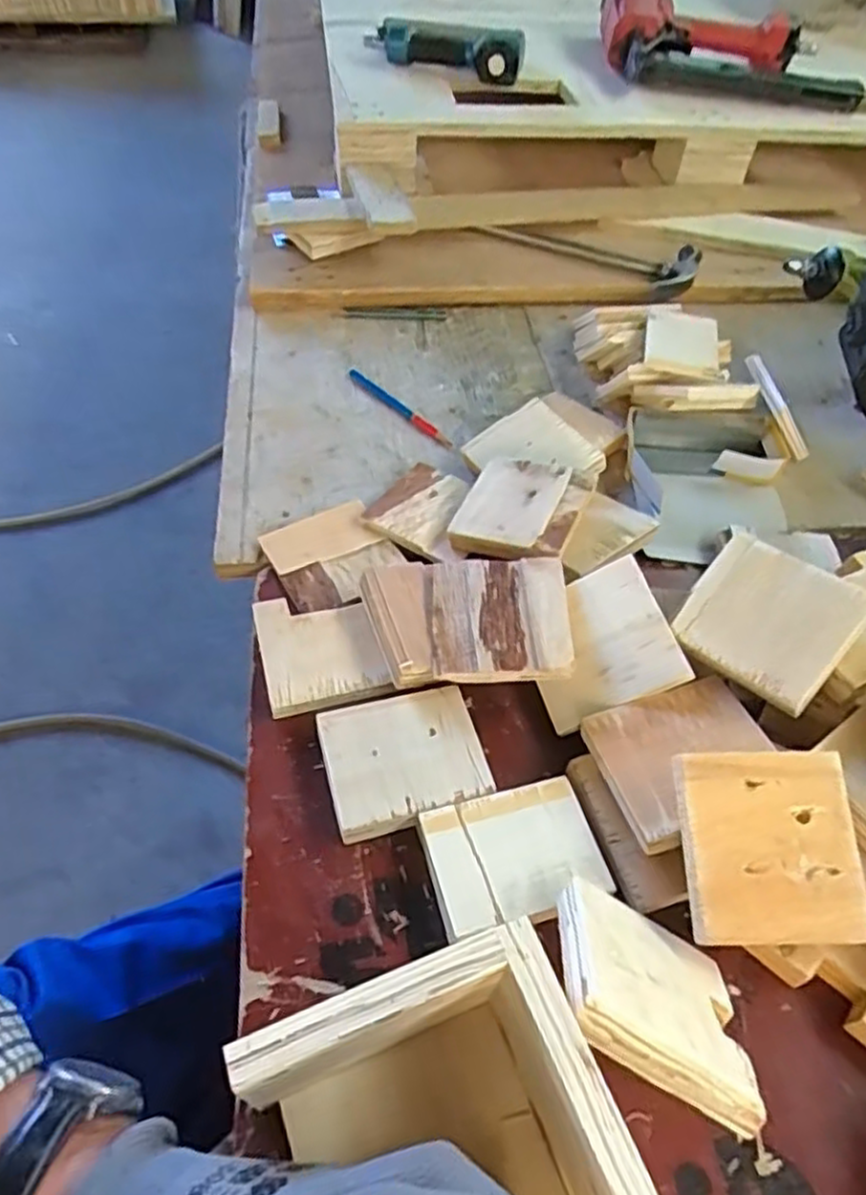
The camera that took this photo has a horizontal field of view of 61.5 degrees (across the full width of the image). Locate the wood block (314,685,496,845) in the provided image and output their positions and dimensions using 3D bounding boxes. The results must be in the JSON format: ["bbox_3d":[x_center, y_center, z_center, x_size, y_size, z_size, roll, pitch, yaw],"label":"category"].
[{"bbox_3d":[-0.017,0.096,0.435,0.092,0.019,0.077,-12,54,-13],"label":"wood block"}]

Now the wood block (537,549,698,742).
[{"bbox_3d":[0.104,0.029,0.462,0.089,0.009,0.089,-26,65,13],"label":"wood block"}]

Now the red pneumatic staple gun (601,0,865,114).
[{"bbox_3d":[0.384,-0.722,0.944,0.312,0.090,0.186,6,52,0],"label":"red pneumatic staple gun"}]

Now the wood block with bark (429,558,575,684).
[{"bbox_3d":[0.042,0.012,0.470,0.087,0.010,0.093,-4,52,6],"label":"wood block with bark"}]

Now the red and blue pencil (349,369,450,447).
[{"bbox_3d":[-0.030,-0.175,0.666,0.012,0.009,0.135,-37,63,-28],"label":"red and blue pencil"}]

